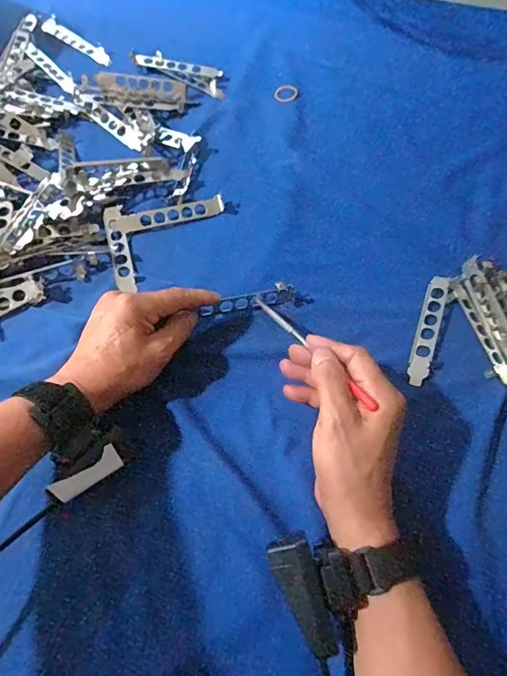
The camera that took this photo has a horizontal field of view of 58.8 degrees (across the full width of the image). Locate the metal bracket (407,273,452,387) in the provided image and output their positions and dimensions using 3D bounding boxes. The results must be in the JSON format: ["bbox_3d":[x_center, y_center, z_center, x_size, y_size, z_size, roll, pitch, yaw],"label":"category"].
[{"bbox_3d":[0.170,-0.010,0.434,0.020,0.013,0.118,20,64,7],"label":"metal bracket"}]

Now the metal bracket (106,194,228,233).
[{"bbox_3d":[-0.093,-0.134,0.490,0.122,0.006,0.019,-16,85,-12],"label":"metal bracket"}]

